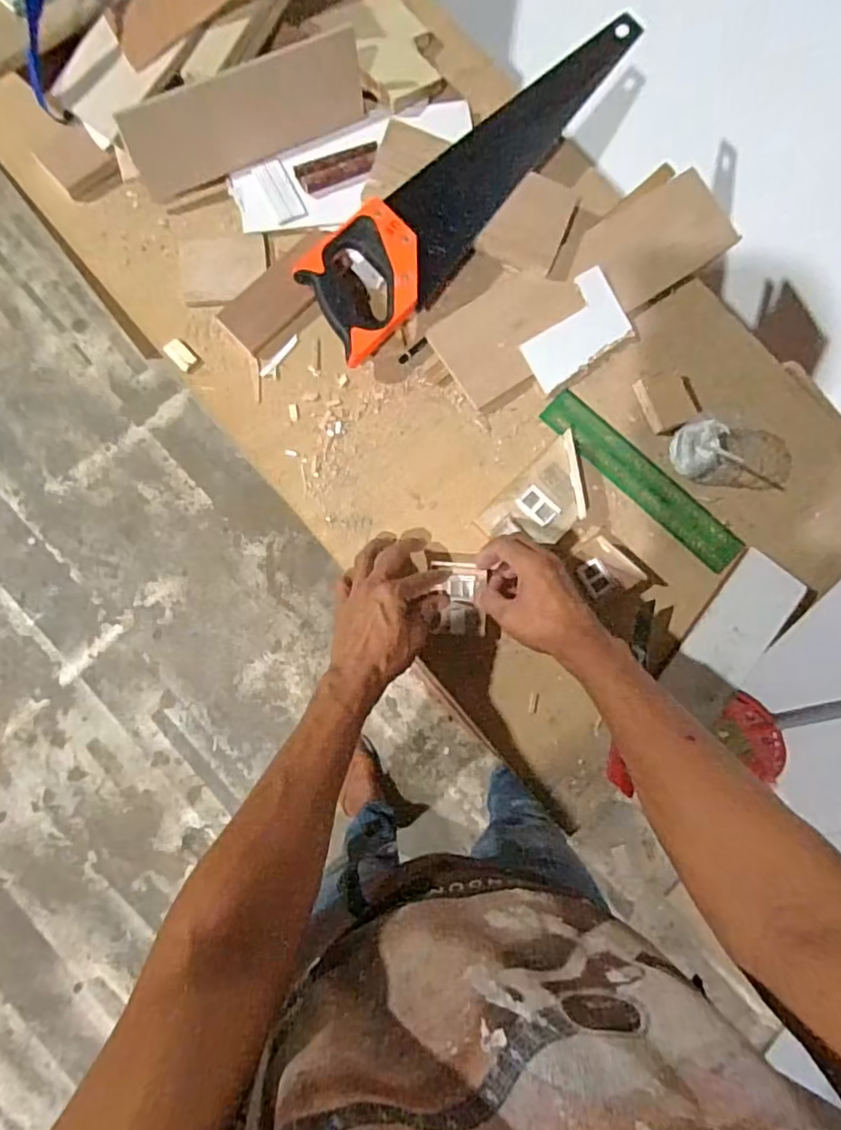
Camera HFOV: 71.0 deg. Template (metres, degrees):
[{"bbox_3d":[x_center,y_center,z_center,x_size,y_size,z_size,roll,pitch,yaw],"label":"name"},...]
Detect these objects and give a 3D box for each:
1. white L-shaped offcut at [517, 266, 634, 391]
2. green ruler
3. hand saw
[{"bbox_3d":[0.171,-0.262,0.659,0.136,0.013,0.086,-36,87,-8],"label":"white L-shaped offcut"},{"bbox_3d":[0.246,-0.096,0.656,0.257,0.010,0.048,42,81,2],"label":"green ruler"},{"bbox_3d":[0.056,-0.431,0.655,0.116,0.047,0.502,40,81,2],"label":"hand saw"}]

